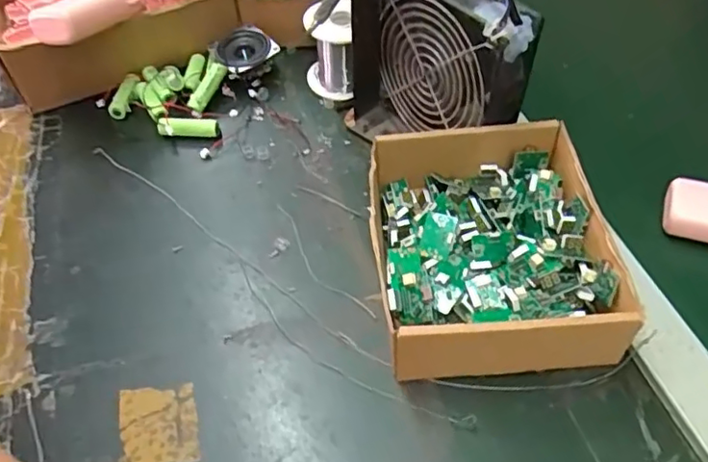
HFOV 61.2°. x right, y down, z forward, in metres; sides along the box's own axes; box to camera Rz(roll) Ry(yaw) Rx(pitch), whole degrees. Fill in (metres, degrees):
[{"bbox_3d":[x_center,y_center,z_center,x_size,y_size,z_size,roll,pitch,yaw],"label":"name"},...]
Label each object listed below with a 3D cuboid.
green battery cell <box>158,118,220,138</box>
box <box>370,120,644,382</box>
[{"bbox_3d":[-0.141,-0.086,0.512,0.056,0.016,0.015,4,51,7],"label":"green battery cell"},{"bbox_3d":[0.086,0.008,0.390,0.138,0.053,0.162,-4,50,0],"label":"box"}]

